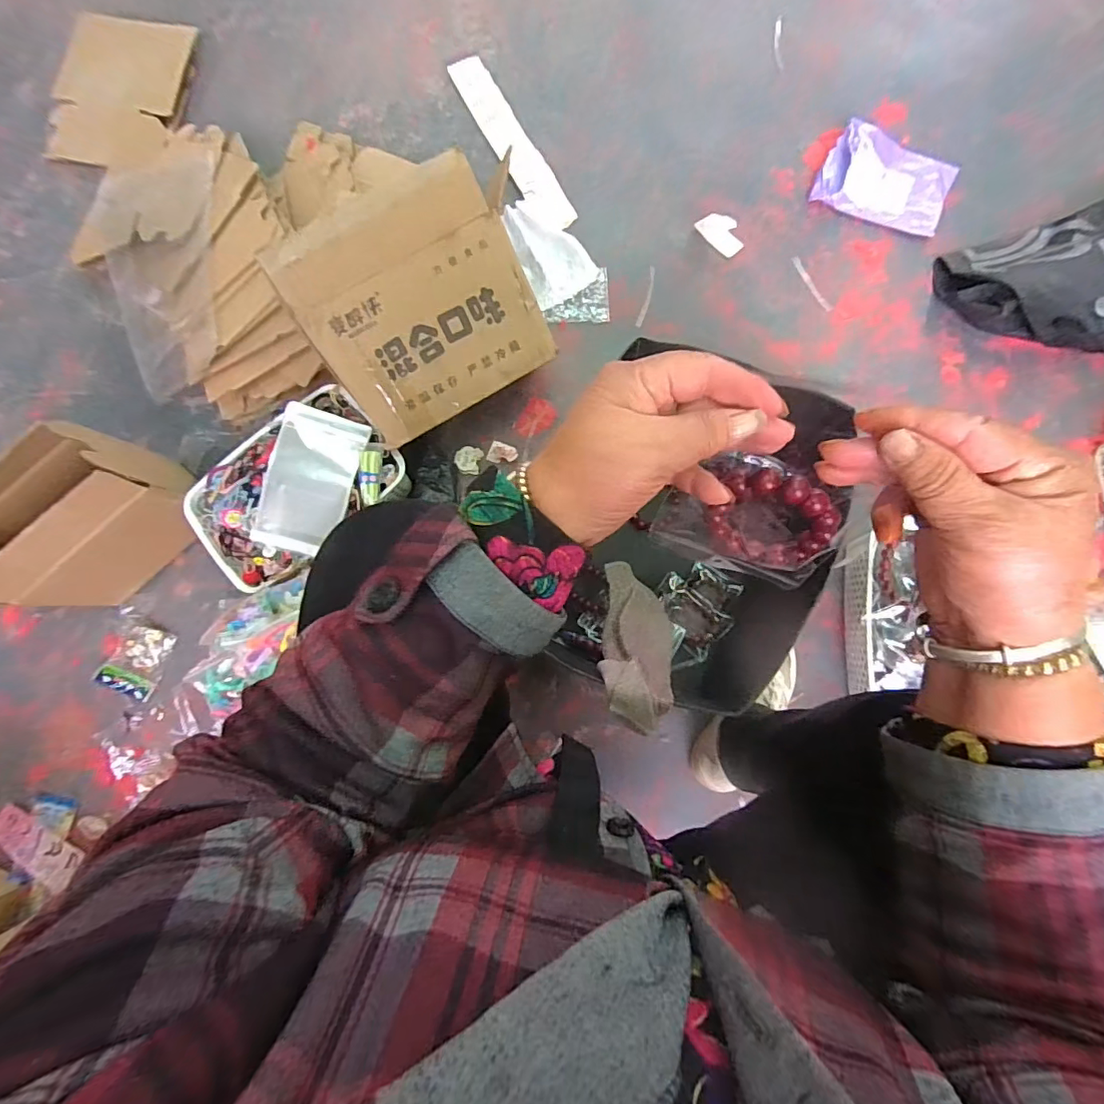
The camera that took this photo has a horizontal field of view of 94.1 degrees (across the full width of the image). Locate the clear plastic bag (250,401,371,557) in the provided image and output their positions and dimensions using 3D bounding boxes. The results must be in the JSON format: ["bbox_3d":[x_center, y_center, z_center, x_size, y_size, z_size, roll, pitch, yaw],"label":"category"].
[{"bbox_3d":[-0.333,-0.098,0.710,0.106,0.030,0.194,17,89,-24],"label":"clear plastic bag"}]

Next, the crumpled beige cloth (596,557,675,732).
[{"bbox_3d":[0.113,0.113,0.664,0.097,0.239,0.062,6,126,3],"label":"crumpled beige cloth"}]

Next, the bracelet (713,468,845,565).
[{"bbox_3d":[0.130,-0.018,0.308,0.066,0.090,0.011,19,71,16],"label":"bracelet"}]

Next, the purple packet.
[{"bbox_3d":[0.555,-0.618,0.847,0.203,0.030,0.141,24,84,5],"label":"purple packet"}]

